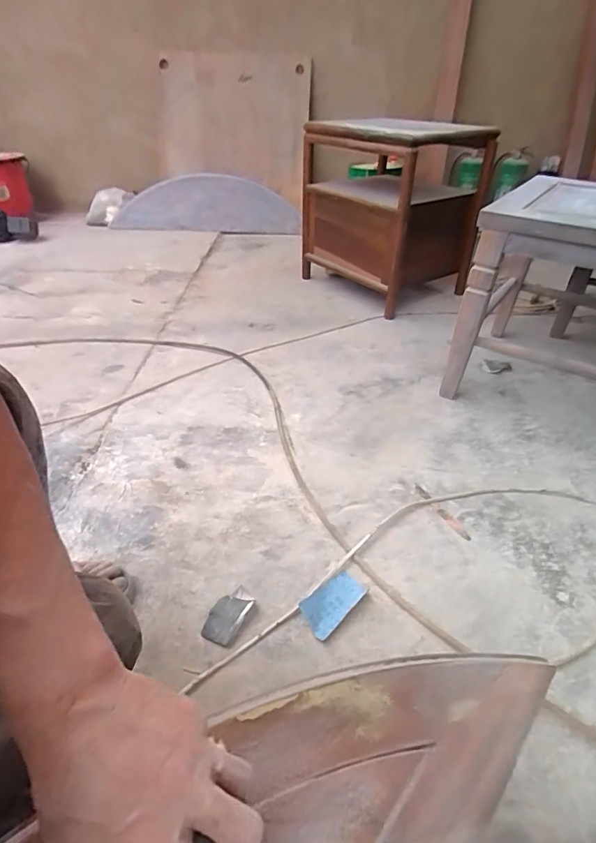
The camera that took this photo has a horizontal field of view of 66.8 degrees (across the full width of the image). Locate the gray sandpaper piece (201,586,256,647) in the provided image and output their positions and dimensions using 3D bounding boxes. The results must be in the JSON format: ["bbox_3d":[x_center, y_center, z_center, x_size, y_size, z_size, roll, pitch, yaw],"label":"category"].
[{"bbox_3d":[-0.108,0.301,0.703,0.055,0.010,0.089,17,40,21],"label":"gray sandpaper piece"}]

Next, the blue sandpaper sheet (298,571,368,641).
[{"bbox_3d":[0.056,0.292,0.732,0.111,0.006,0.064,-28,45,-32],"label":"blue sandpaper sheet"}]

